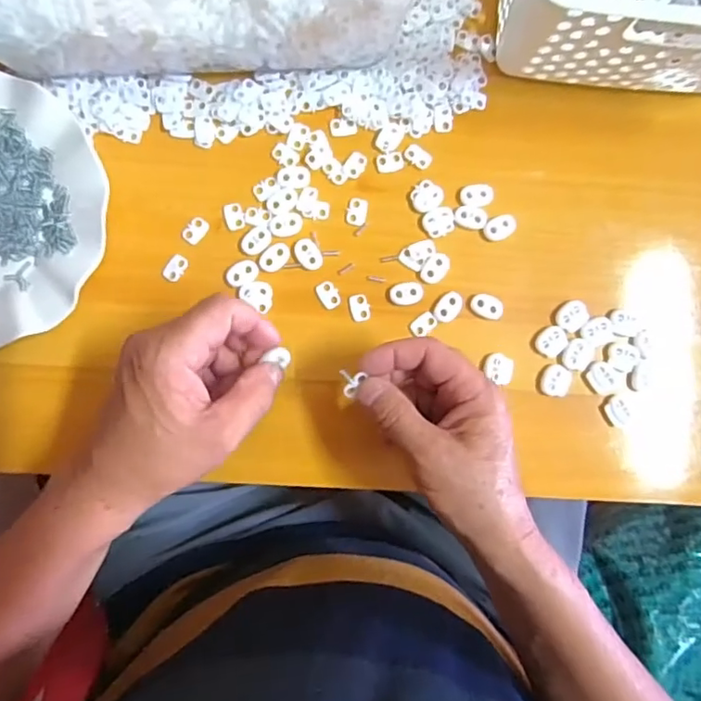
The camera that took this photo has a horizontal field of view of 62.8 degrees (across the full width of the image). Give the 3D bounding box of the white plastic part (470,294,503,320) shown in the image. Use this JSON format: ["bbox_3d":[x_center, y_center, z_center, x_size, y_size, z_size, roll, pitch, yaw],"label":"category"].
[{"bbox_3d":[0.097,-0.031,0.407,0.023,0.004,0.015,25,89,-2],"label":"white plastic part"}]

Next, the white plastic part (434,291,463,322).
[{"bbox_3d":[0.069,-0.031,0.405,0.016,0.004,0.022,42,89,-2],"label":"white plastic part"}]

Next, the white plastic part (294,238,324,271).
[{"bbox_3d":[-0.029,-0.068,0.403,0.016,0.004,0.023,-36,91,-1],"label":"white plastic part"}]

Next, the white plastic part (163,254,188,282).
[{"bbox_3d":[-0.122,-0.057,0.401,0.012,0.004,0.019,29,89,-2],"label":"white plastic part"}]

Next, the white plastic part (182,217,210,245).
[{"bbox_3d":[-0.109,-0.084,0.402,0.013,0.004,0.019,37,89,-2],"label":"white plastic part"}]

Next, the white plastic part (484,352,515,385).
[{"bbox_3d":[0.105,0.012,0.405,0.020,0.004,0.020,16,90,-2],"label":"white plastic part"}]

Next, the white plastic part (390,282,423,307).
[{"bbox_3d":[0.040,-0.040,0.404,0.023,0.004,0.016,-5,90,-2],"label":"white plastic part"}]

